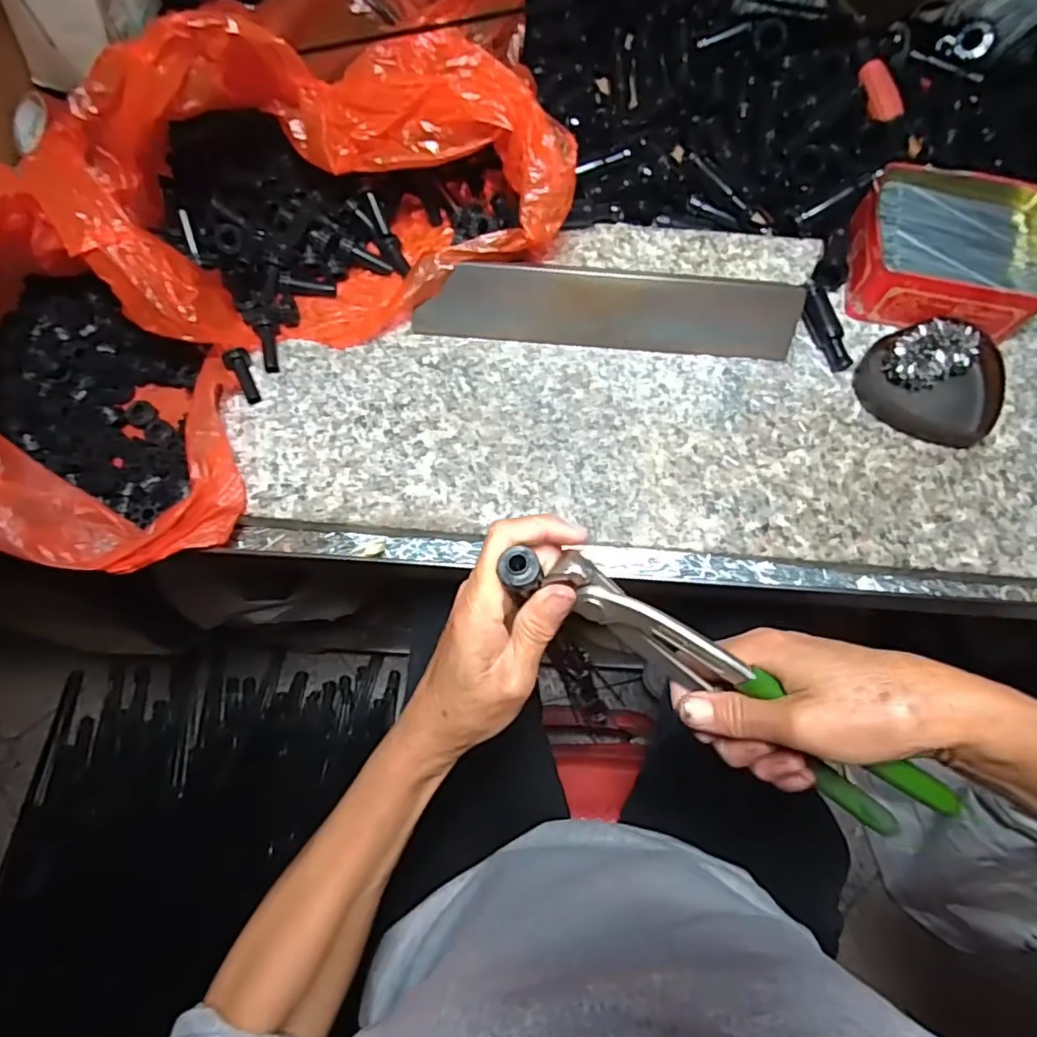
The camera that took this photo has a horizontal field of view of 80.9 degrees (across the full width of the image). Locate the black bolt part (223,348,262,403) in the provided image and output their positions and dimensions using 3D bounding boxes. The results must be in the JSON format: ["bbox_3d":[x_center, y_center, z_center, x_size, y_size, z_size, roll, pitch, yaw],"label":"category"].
[{"bbox_3d":[-0.188,-0.099,0.417,0.015,0.011,0.038,-27,75,-9],"label":"black bolt part"}]

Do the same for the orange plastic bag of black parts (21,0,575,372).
[{"bbox_3d":[-0.134,-0.268,0.408,0.329,0.116,0.245,-24,74,-8],"label":"orange plastic bag of black parts"}]

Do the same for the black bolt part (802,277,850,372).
[{"bbox_3d":[0.217,-0.136,0.435,0.022,0.015,0.067,-18,74,-6],"label":"black bolt part"}]

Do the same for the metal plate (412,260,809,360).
[{"bbox_3d":[0.063,-0.146,0.429,0.261,0.007,0.051,5,115,1],"label":"metal plate"}]

